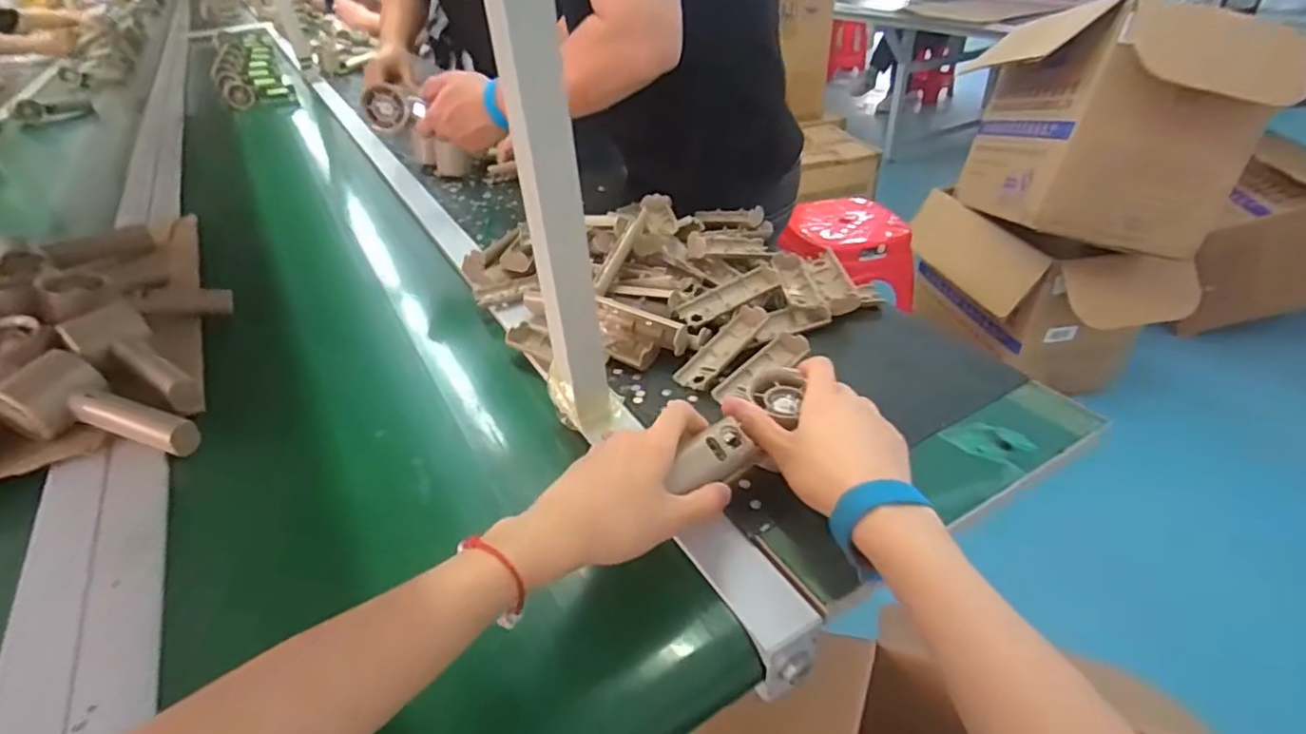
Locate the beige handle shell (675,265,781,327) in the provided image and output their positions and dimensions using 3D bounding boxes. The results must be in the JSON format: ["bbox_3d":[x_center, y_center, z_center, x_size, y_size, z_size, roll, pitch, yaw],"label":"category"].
[{"bbox_3d":[0.077,-0.071,0.612,0.108,0.017,0.040,-30,52,-15],"label":"beige handle shell"}]

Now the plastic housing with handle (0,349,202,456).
[{"bbox_3d":[-0.462,0.038,0.523,0.155,0.050,0.060,19,36,-7],"label":"plastic housing with handle"}]

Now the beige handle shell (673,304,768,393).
[{"bbox_3d":[0.063,-0.018,0.553,0.036,0.014,0.106,26,57,34],"label":"beige handle shell"}]

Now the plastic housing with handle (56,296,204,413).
[{"bbox_3d":[-0.475,-0.010,0.568,0.152,0.039,0.061,29,45,16],"label":"plastic housing with handle"}]

